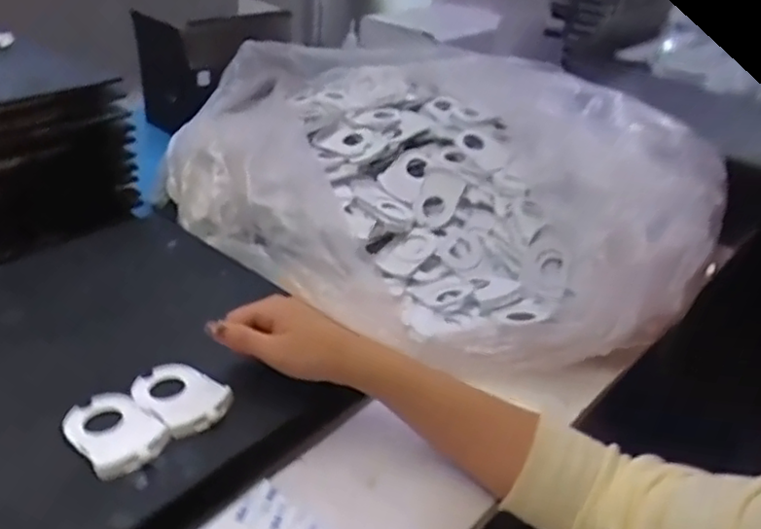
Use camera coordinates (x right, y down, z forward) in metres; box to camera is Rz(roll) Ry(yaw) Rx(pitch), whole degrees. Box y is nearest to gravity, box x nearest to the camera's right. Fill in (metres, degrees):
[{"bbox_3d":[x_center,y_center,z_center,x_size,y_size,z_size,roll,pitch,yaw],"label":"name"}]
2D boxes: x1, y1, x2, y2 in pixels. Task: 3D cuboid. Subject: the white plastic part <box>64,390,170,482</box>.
[{"bbox_3d":[-0.199,0.124,0.499,0.085,0.009,0.055,28,39,33],"label":"white plastic part"}]

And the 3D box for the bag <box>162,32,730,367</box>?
[{"bbox_3d":[0.065,-0.127,0.849,0.656,0.178,0.508,26,37,31],"label":"bag"}]

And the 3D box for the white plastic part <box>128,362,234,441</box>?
[{"bbox_3d":[-0.161,0.104,0.536,0.082,0.011,0.055,26,37,31],"label":"white plastic part"}]

